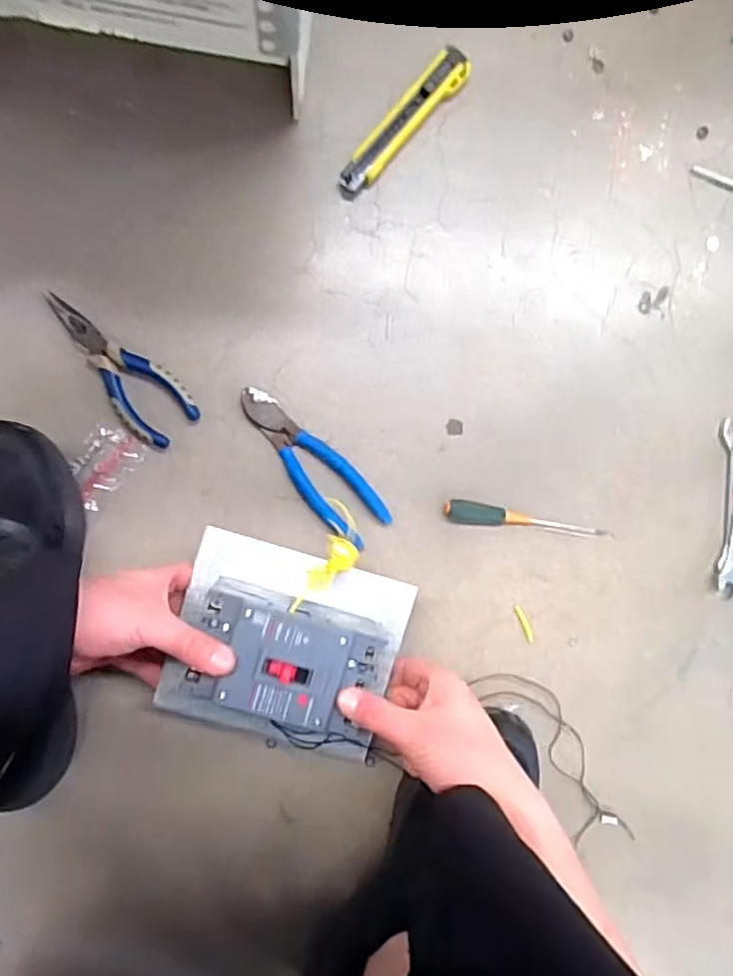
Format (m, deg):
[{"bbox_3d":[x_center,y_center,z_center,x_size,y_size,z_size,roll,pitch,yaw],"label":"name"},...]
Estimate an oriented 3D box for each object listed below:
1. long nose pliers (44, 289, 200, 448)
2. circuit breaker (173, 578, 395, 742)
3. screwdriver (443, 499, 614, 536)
[{"bbox_3d":[-0.213,-0.105,0.536,0.056,0.013,0.157,-43,93,-4],"label":"long nose pliers"},{"bbox_3d":[-0.056,0.124,0.472,0.137,0.064,0.088,16,88,-5],"label":"circuit breaker"},{"bbox_3d":[0.147,0.027,0.570,0.155,0.016,0.020,5,89,-5],"label":"screwdriver"}]

